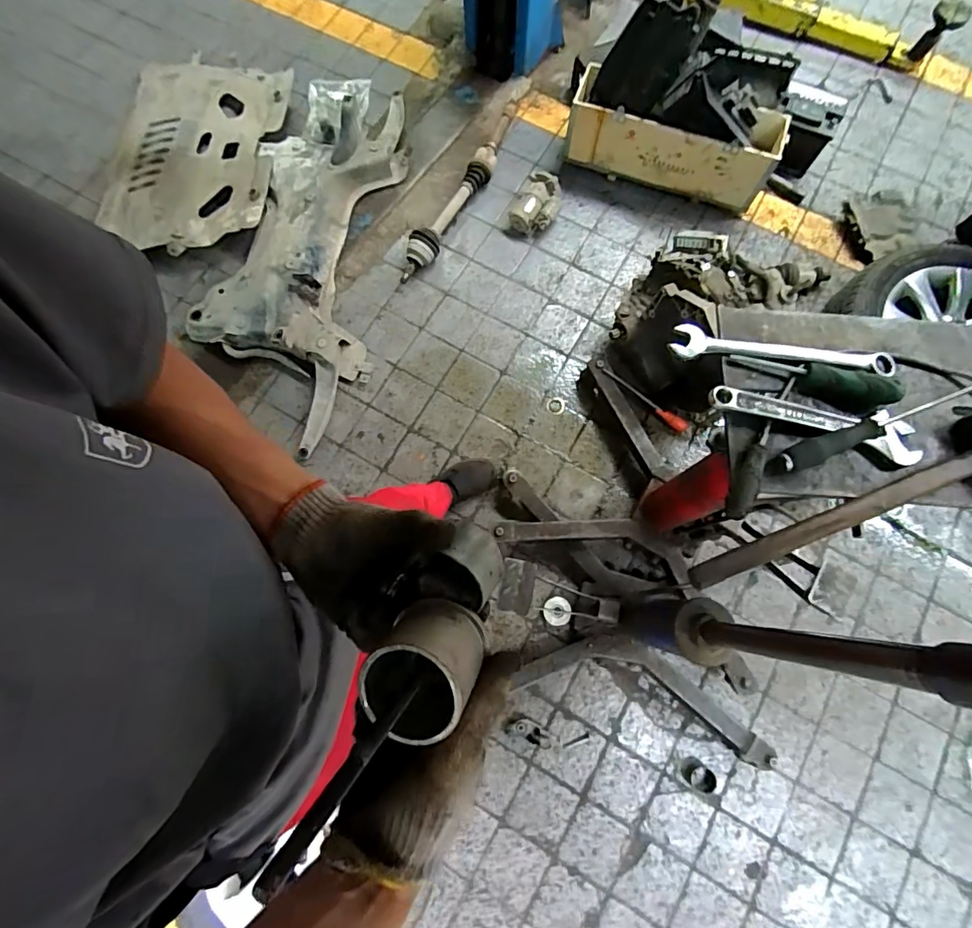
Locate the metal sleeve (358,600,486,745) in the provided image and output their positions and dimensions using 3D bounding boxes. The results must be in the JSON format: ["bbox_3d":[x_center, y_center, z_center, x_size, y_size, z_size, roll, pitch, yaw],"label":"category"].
[{"bbox_3d":[-0.036,0.134,0.321,0.066,0.077,0.073,0,101,22],"label":"metal sleeve"}]

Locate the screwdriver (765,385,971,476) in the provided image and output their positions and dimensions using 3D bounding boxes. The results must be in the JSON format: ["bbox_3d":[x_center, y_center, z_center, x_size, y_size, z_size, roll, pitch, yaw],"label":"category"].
[{"bbox_3d":[0.452,-0.040,0.565,0.259,0.030,0.028,-19,76,-4],"label":"screwdriver"}]

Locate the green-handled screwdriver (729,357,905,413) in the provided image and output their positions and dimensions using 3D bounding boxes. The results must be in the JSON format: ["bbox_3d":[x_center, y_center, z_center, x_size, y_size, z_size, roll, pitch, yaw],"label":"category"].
[{"bbox_3d":[0.399,-0.104,0.585,0.185,0.028,0.043,17,76,5],"label":"green-handled screwdriver"}]

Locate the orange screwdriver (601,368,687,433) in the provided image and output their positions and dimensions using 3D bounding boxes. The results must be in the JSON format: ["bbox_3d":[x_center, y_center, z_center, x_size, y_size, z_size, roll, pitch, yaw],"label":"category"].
[{"bbox_3d":[0.475,-0.193,1.452,0.311,0.039,0.031,34,79,-5],"label":"orange screwdriver"}]

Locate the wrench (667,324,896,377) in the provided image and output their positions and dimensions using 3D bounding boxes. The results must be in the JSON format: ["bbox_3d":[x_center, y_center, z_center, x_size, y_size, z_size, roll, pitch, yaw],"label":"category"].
[{"bbox_3d":[0.373,-0.145,0.615,0.266,0.021,0.043,8,75,3],"label":"wrench"}]

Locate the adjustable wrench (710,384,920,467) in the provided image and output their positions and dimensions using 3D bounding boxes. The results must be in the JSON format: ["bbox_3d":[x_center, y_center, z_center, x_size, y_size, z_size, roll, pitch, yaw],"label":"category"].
[{"bbox_3d":[0.392,-0.057,0.575,0.248,0.019,0.052,17,76,5],"label":"adjustable wrench"}]

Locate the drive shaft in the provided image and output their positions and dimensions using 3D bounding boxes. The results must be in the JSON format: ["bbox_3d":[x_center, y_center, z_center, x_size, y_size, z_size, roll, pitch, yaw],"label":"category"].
[{"bbox_3d":[-0.071,-0.947,1.657,0.091,0.078,0.789,29,78,8],"label":"drive shaft"}]

